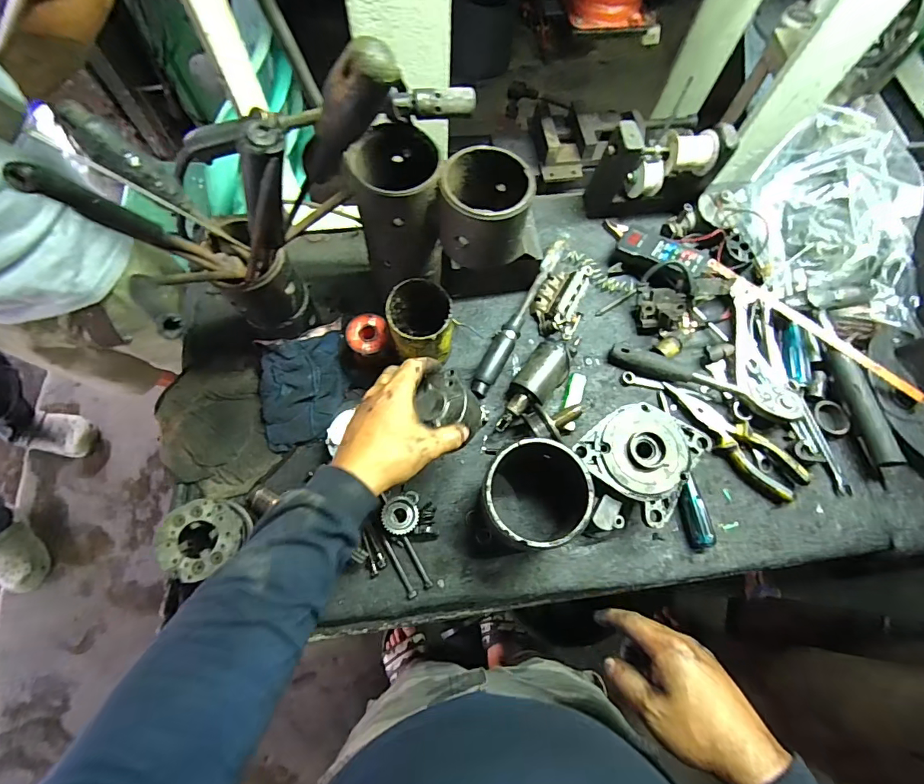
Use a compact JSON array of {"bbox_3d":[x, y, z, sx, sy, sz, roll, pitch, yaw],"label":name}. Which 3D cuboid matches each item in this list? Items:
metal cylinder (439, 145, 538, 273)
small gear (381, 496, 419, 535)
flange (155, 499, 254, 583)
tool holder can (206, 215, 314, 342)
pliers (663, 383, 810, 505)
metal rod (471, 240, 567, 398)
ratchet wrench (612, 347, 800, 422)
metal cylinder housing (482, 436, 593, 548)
[{"bbox_3d":[0.021,-0.185,0.443,0.083,0.078,0.084,0,69,-3],"label":"metal cylinder"},{"bbox_3d":[-0.073,0.145,0.516,0.042,0.008,0.044,0,56,-13],"label":"small gear"},{"bbox_3d":[-0.245,0.140,0.417,0.071,0.030,0.071,4,71,-13],"label":"flange"},{"bbox_3d":[-0.220,-0.112,0.487,0.074,0.138,0.073,1,69,-2],"label":"tool holder can"},{"bbox_3d":[0.348,0.056,0.565,0.052,0.028,0.187,-37,75,-15],"label":"pliers"},{"bbox_3d":[0.078,-0.105,0.597,0.029,0.032,0.253,27,70,8],"label":"metal rod"},{"bbox_3d":[0.315,-0.013,0.575,0.241,0.029,0.048,17,69,4],"label":"ratchet wrench"},{"bbox_3d":[0.077,0.118,0.493,0.111,0.115,0.110,-1,69,-3],"label":"metal cylinder housing"}]

